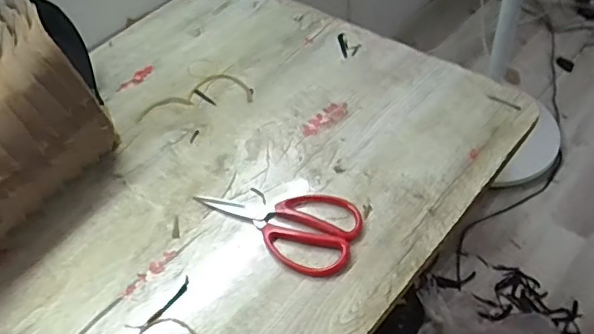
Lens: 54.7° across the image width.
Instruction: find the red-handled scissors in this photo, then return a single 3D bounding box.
[{"bbox_3d":[-0.027,0.057,0.620,0.183,0.012,0.092,14,50,19],"label":"red-handled scissors"}]

